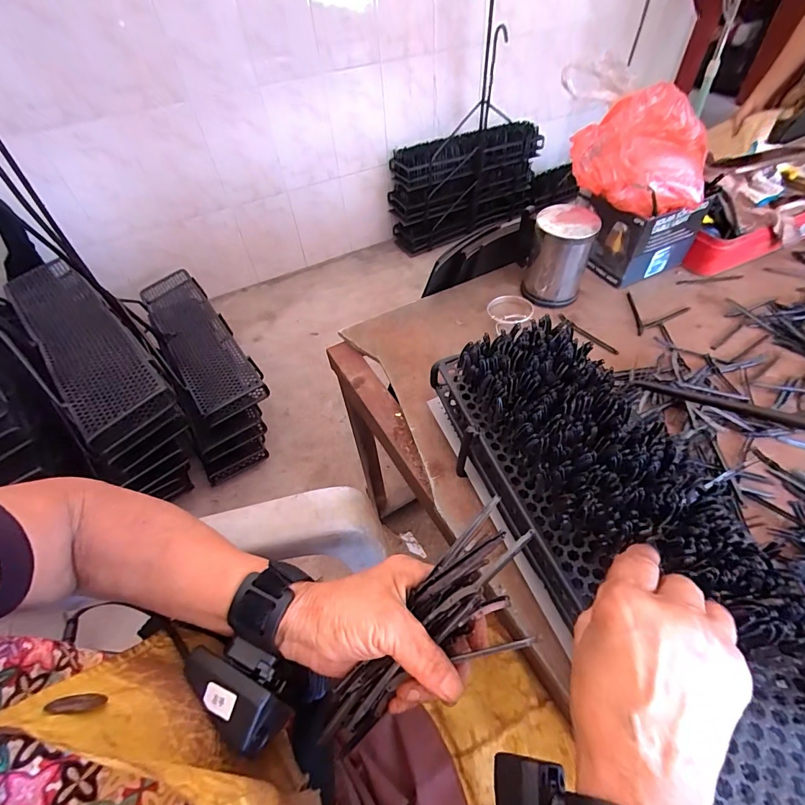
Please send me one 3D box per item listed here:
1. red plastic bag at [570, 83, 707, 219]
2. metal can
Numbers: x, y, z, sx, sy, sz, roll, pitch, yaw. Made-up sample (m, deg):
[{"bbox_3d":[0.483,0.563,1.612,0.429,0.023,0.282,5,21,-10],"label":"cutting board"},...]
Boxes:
[{"bbox_3d":[0.321,-0.332,0.537,0.169,0.112,0.136,22,55,21],"label":"red plastic bag"},{"bbox_3d":[0.224,-0.209,0.584,0.081,0.113,0.090,13,52,15],"label":"metal can"}]

